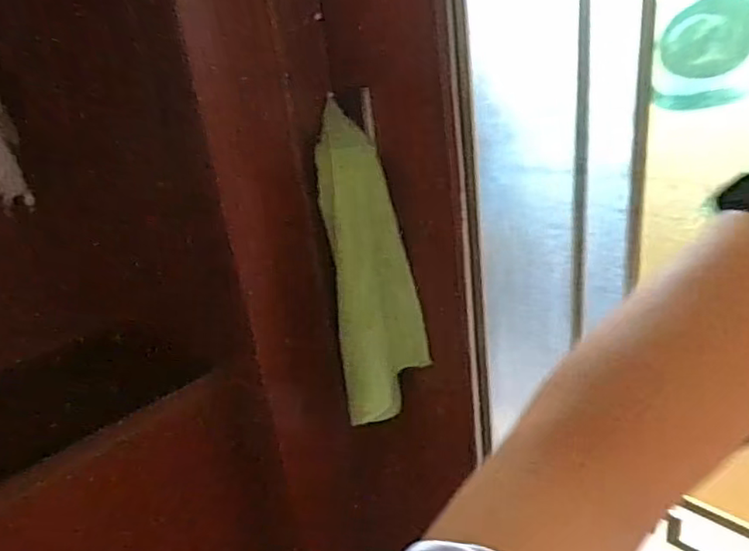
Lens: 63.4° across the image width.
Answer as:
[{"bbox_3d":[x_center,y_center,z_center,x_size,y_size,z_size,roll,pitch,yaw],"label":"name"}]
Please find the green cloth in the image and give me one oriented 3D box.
[{"bbox_3d":[-0.014,-0.004,0.592,0.091,0.296,0.032,-20,17,-21],"label":"green cloth"}]

